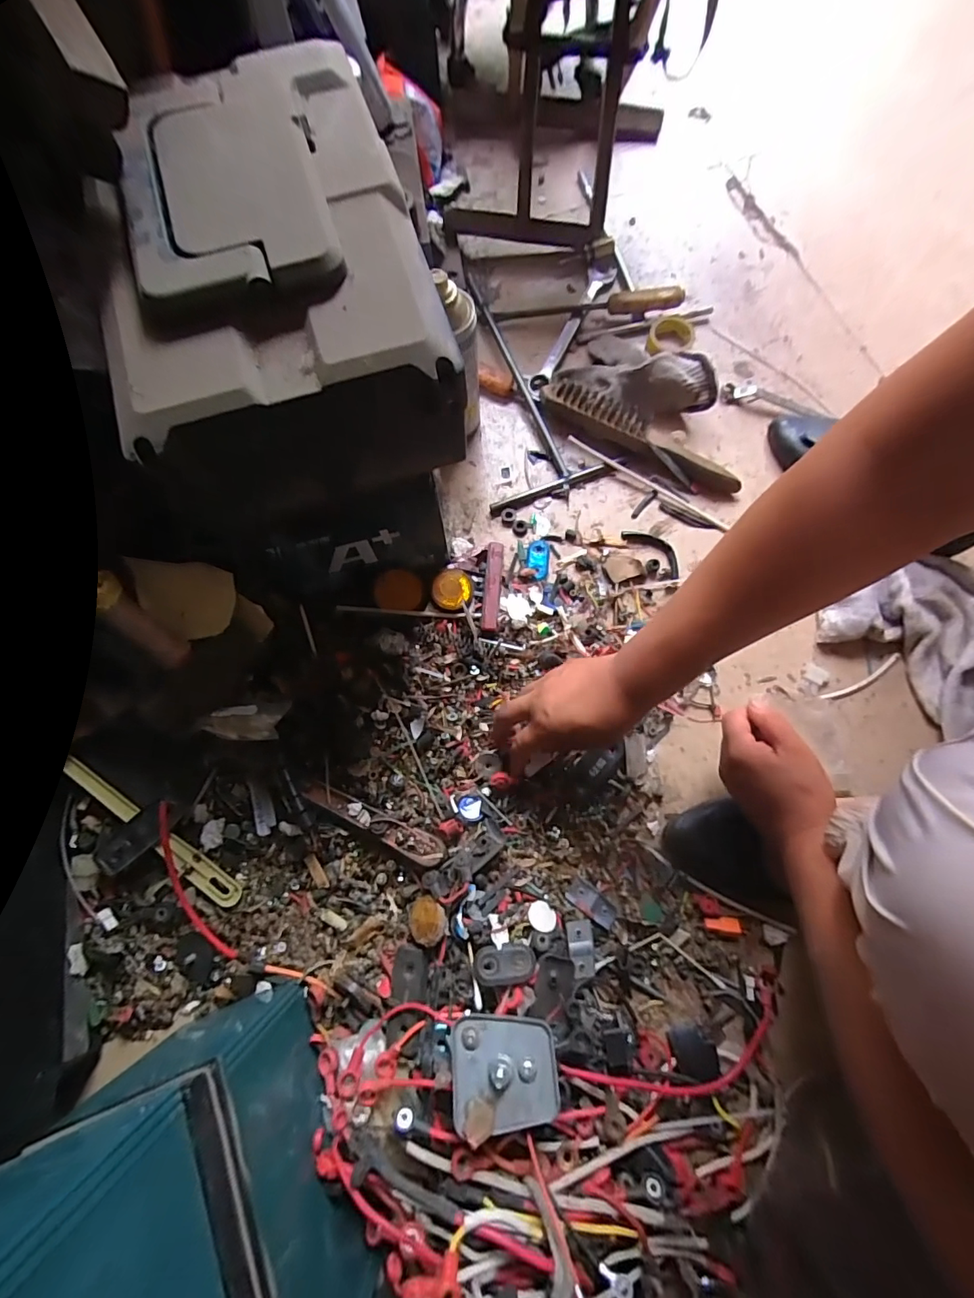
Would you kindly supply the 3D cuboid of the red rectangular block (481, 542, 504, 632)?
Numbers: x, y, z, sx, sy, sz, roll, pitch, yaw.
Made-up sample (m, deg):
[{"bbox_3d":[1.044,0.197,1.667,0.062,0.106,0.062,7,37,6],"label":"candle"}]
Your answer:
[{"bbox_3d":[0.006,-0.068,0.532,0.017,0.015,0.104,5,74,1],"label":"red rectangular block"}]

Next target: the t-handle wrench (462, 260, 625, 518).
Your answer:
[{"bbox_3d":[0.010,-0.353,0.608,0.163,0.030,0.370,-23,76,-7],"label":"t-handle wrench"}]

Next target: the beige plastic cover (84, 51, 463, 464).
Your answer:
[{"bbox_3d":[-0.150,-0.283,0.307,0.194,0.033,0.284,-15,75,-5],"label":"beige plastic cover"}]

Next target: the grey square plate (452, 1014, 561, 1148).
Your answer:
[{"bbox_3d":[0.013,0.328,0.375,0.079,0.018,0.070,-4,56,2],"label":"grey square plate"}]

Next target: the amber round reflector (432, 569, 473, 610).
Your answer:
[{"bbox_3d":[-0.037,-0.065,0.523,0.042,0.016,0.046,0,74,0],"label":"amber round reflector"}]

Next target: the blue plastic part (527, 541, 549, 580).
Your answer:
[{"bbox_3d":[0.058,-0.103,0.553,0.024,0.004,0.045,1,74,0],"label":"blue plastic part"}]

